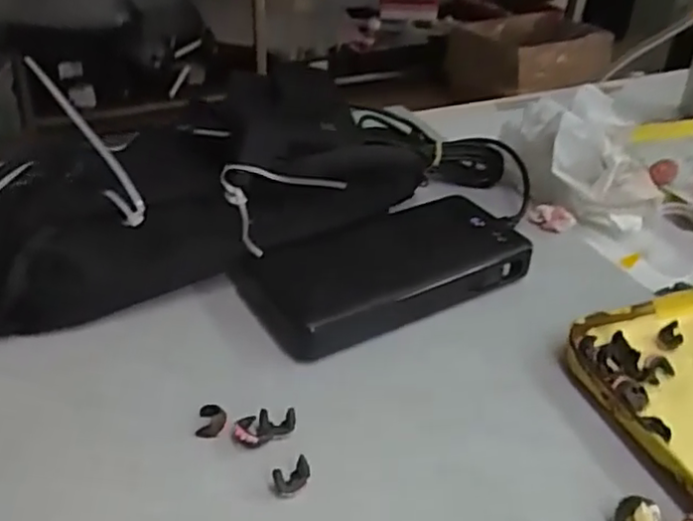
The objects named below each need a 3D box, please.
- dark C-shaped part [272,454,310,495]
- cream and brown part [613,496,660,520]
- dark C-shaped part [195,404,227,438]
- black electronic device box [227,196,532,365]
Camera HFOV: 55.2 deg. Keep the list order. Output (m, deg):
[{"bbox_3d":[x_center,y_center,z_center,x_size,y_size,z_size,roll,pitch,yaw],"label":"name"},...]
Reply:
[{"bbox_3d":[-0.022,0.087,0.268,0.015,0.010,0.009,-24,42,-33],"label":"dark C-shaped part"},{"bbox_3d":[0.111,0.099,0.255,0.015,0.014,0.010,24,40,29],"label":"cream and brown part"},{"bbox_3d":[-0.060,0.071,0.294,0.013,0.004,0.015,3,34,1],"label":"dark C-shaped part"},{"bbox_3d":[0.024,0.004,0.376,0.153,0.026,0.081,-17,39,-25],"label":"black electronic device box"}]

